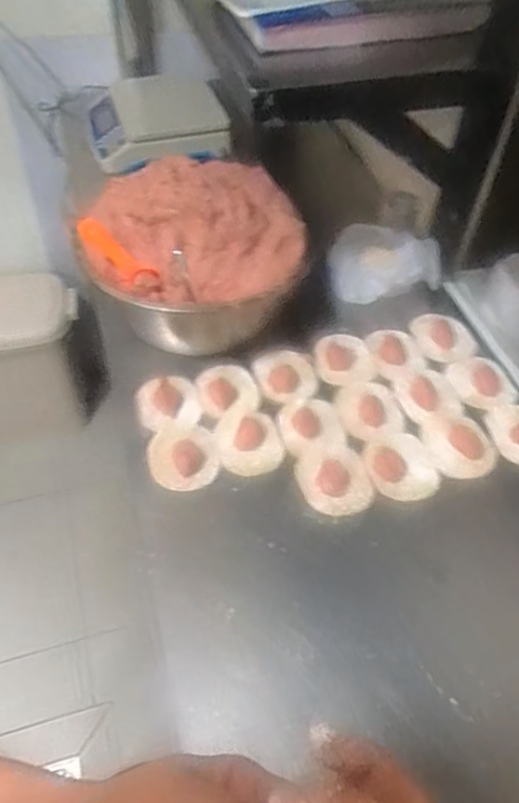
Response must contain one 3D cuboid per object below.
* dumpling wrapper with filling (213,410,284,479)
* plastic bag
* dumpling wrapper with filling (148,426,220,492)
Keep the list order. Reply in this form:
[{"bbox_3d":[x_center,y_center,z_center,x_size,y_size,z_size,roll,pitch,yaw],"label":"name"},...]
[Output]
[{"bbox_3d":[-0.011,0.043,0.668,0.071,0.009,0.079,-12,53,-10],"label":"dumpling wrapper with filling"},{"bbox_3d":[0.169,-0.194,0.818,0.144,0.084,0.095,-6,52,-5],"label":"plastic bag"},{"bbox_3d":[-0.082,0.061,0.654,0.073,0.014,0.070,0,52,0],"label":"dumpling wrapper with filling"}]

